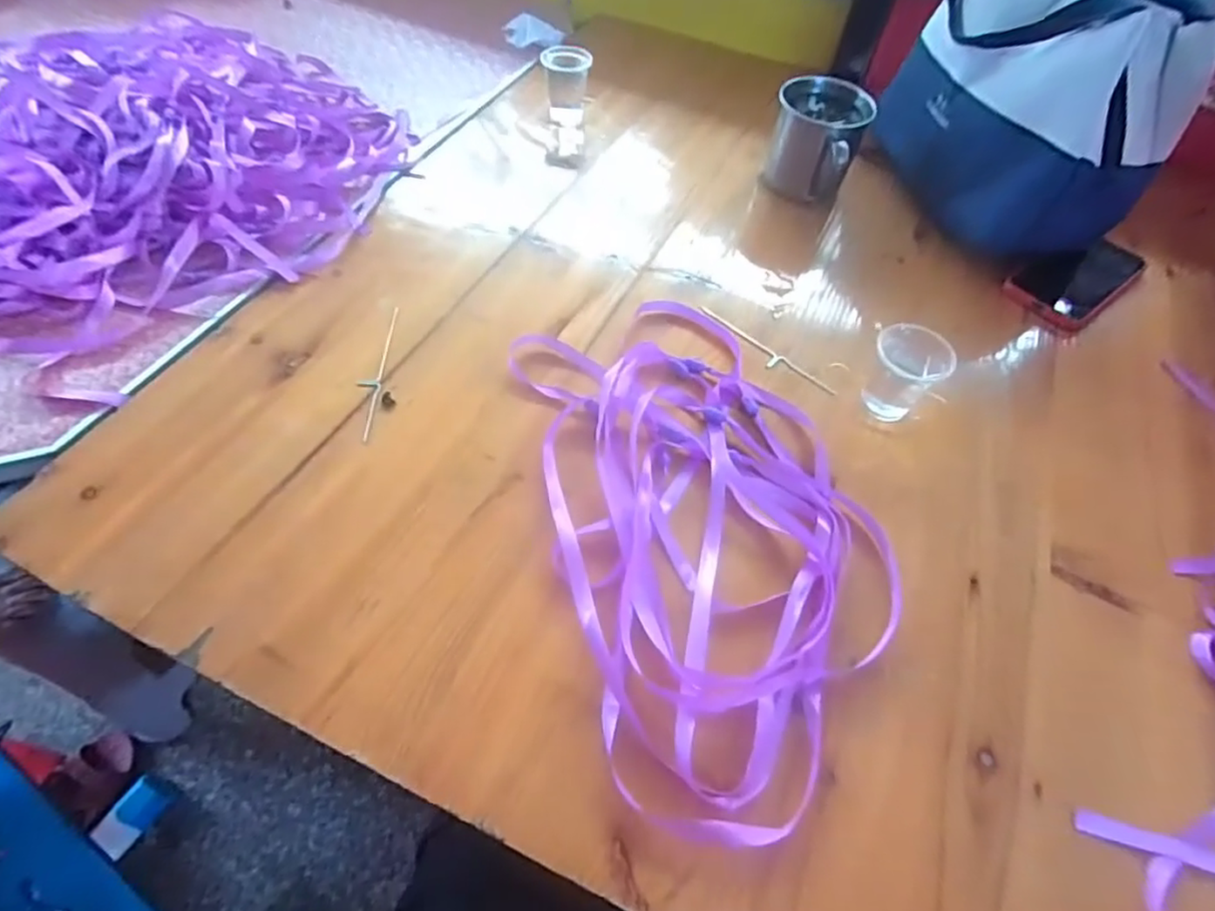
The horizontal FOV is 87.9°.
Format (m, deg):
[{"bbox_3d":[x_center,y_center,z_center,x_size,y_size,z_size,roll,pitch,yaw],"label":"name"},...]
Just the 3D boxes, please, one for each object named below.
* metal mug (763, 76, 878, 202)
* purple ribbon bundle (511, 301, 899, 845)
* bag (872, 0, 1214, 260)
[{"bbox_3d":[0.184,-0.281,0.571,0.076,0.078,0.082,24,58,11],"label":"metal mug"},{"bbox_3d":[0.059,0.032,0.382,0.186,0.018,0.325,-12,58,-13],"label":"purple ribbon bundle"},{"bbox_3d":[0.359,-0.303,0.535,0.136,0.181,0.212,-5,57,-8],"label":"bag"}]

